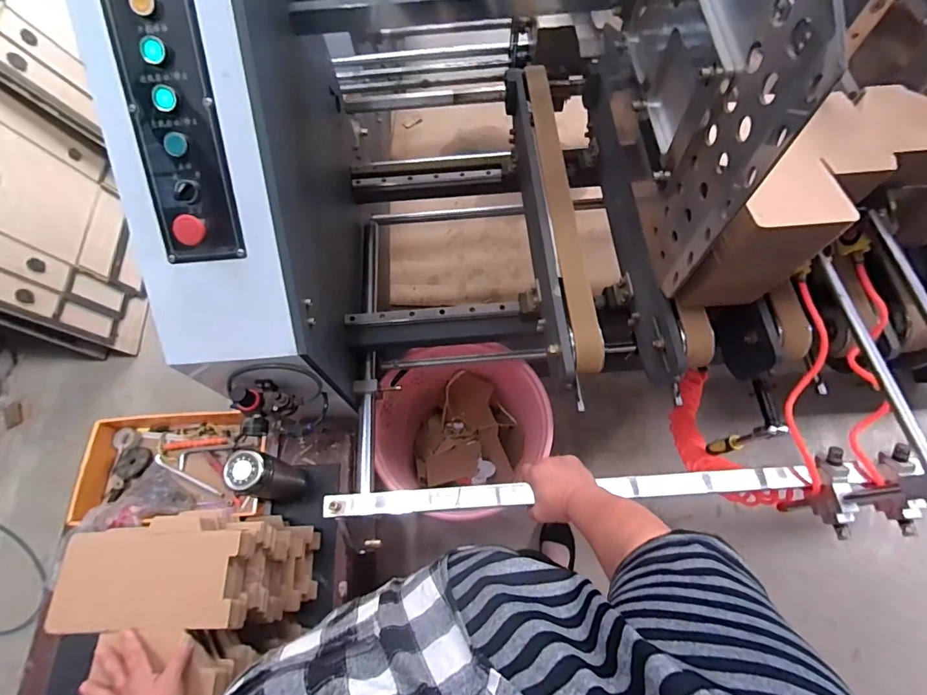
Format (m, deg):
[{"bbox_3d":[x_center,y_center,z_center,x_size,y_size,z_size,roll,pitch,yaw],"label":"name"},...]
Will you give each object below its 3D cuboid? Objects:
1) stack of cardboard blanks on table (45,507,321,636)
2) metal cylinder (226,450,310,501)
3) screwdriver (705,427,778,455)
[{"bbox_3d":[-0.433,0.359,0.759,0.301,0.276,0.156,-1,67,2],"label":"stack of cardboard blanks on table"},{"bbox_3d":[-0.374,0.245,0.874,0.087,0.191,0.075,11,68,7],"label":"metal cylinder"},{"bbox_3d":[0.536,0.179,0.878,0.027,0.234,0.029,-20,68,-6],"label":"screwdriver"}]

